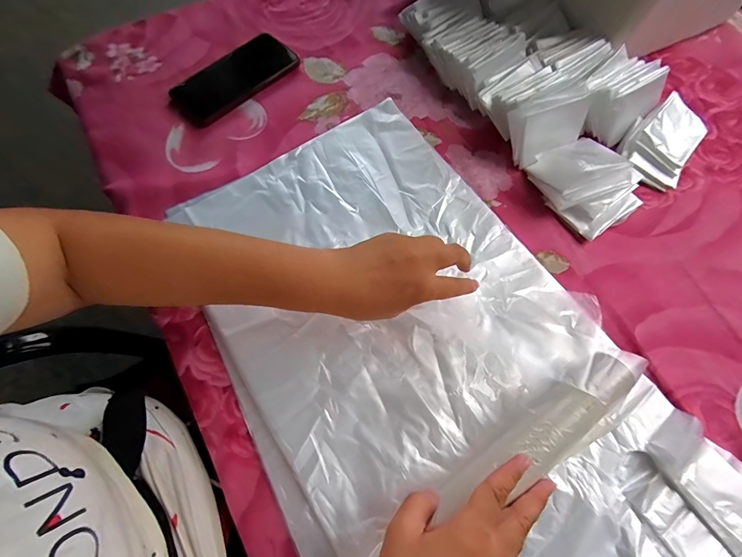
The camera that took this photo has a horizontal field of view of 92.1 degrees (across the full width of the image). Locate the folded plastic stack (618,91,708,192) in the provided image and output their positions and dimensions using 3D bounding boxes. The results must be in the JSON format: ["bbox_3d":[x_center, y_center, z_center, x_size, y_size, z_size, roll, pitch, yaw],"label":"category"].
[{"bbox_3d":[0.360,-0.170,0.439,0.075,0.036,0.115,37,71,14],"label":"folded plastic stack"}]

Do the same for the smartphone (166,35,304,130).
[{"bbox_3d":[-0.183,-0.272,0.485,0.082,0.015,0.170,41,72,16],"label":"smartphone"}]

